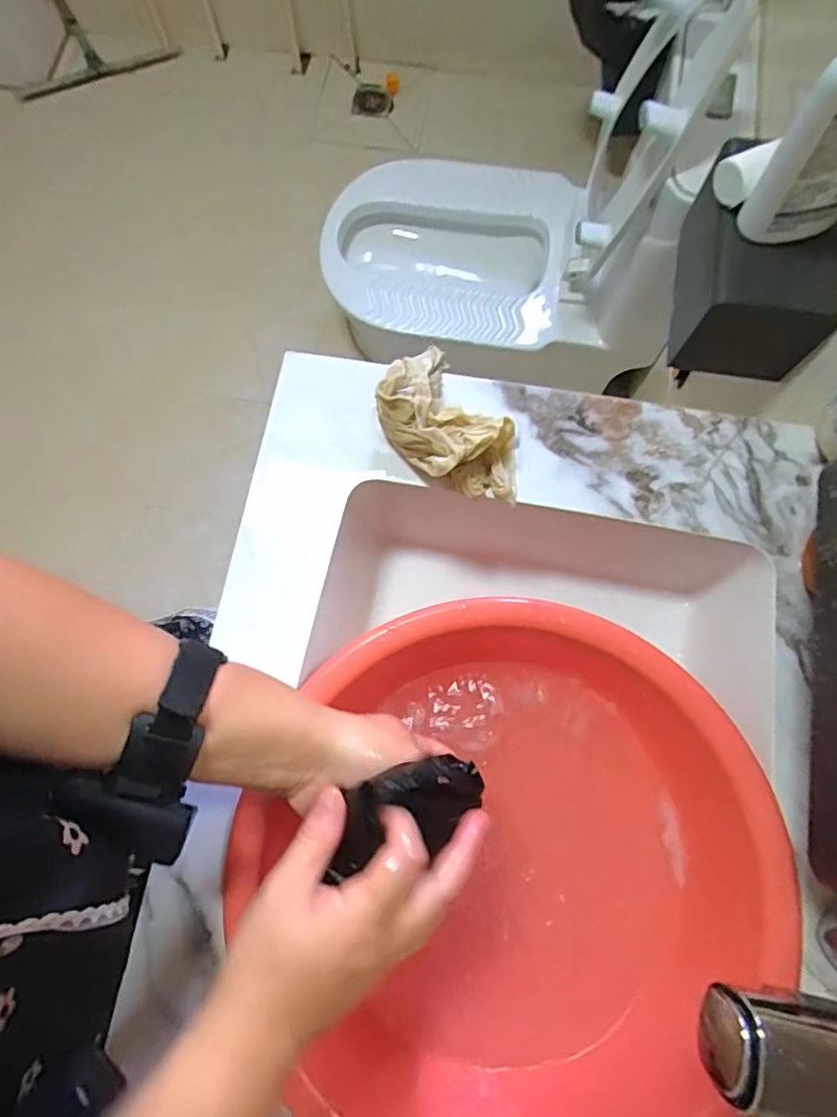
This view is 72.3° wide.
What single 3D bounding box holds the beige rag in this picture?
[{"bbox_3d":[0.026,-0.093,0.418,0.075,0.047,0.125,-41,80,-8],"label":"beige rag"}]

